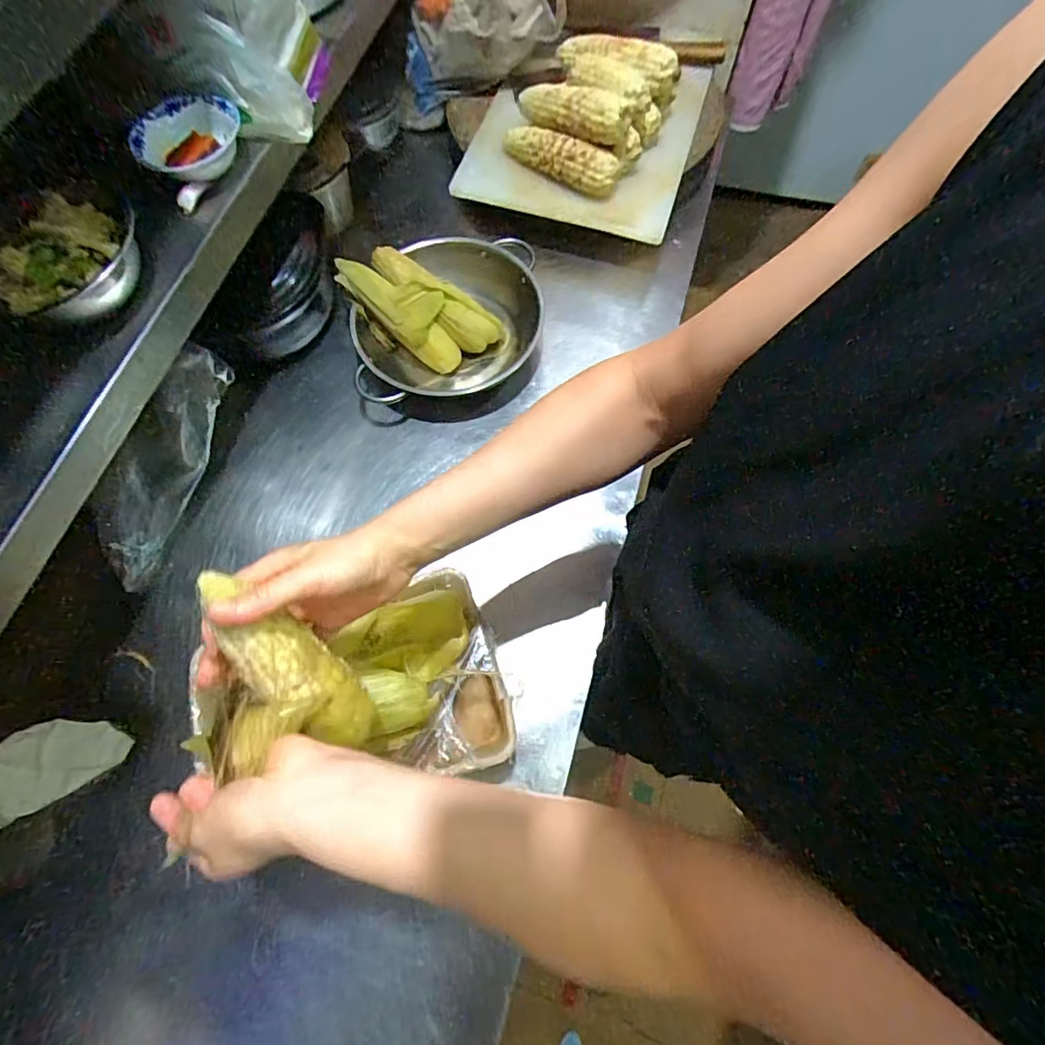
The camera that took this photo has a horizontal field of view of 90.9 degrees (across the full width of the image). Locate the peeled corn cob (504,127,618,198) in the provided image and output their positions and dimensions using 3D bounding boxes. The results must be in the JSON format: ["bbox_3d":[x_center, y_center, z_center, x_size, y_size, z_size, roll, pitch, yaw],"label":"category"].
[{"bbox_3d":[0.054,-0.552,0.777,0.190,0.049,0.064,17,71,8],"label":"peeled corn cob"}]

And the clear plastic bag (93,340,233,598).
[{"bbox_3d":[-0.462,-0.075,0.656,0.021,0.089,0.306,24,89,44],"label":"clear plastic bag"}]

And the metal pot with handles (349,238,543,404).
[{"bbox_3d":[-0.107,-0.288,0.759,0.269,0.091,0.267,-1,70,2],"label":"metal pot with handles"}]

